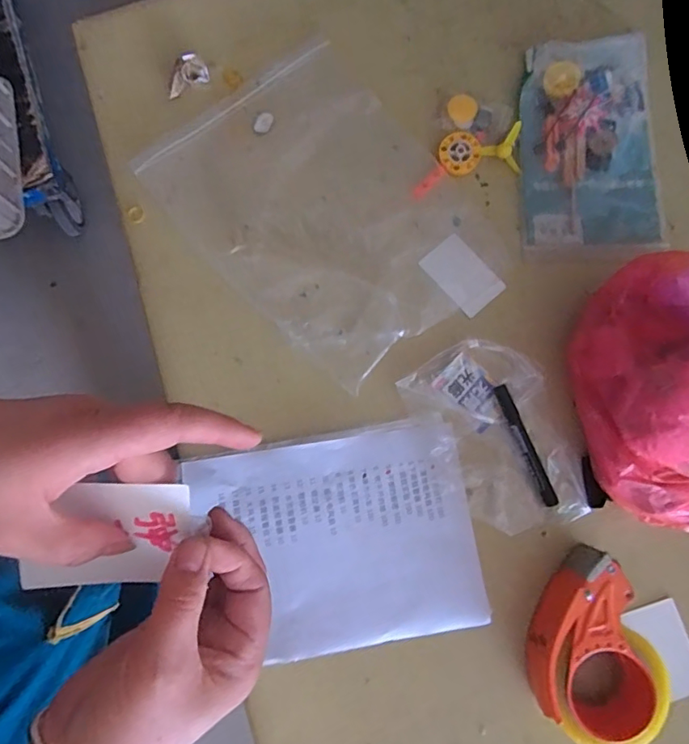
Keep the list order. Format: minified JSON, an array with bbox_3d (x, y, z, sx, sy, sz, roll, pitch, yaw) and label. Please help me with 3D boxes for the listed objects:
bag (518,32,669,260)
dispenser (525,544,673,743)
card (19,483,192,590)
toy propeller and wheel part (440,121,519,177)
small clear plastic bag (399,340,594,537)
[{"bbox_3d":[0.294,-0.276,0.618,0.165,0.021,0.279,-2,79,0],"label":"bag"},{"bbox_3d":[0.228,0.266,0.490,0.112,0.061,0.158,-19,80,-3],"label":"dispenser"},{"bbox_3d":[-0.127,0.088,0.271,0.085,0.004,0.060,1,107,-6],"label":"card"},{"bbox_3d":[0.163,-0.264,0.598,0.096,0.035,0.051,8,80,2],"label":"toy propeller and wheel part"},{"bbox_3d":[0.163,0.070,0.543,0.137,0.024,0.209,-24,80,-4],"label":"small clear plastic bag"}]

